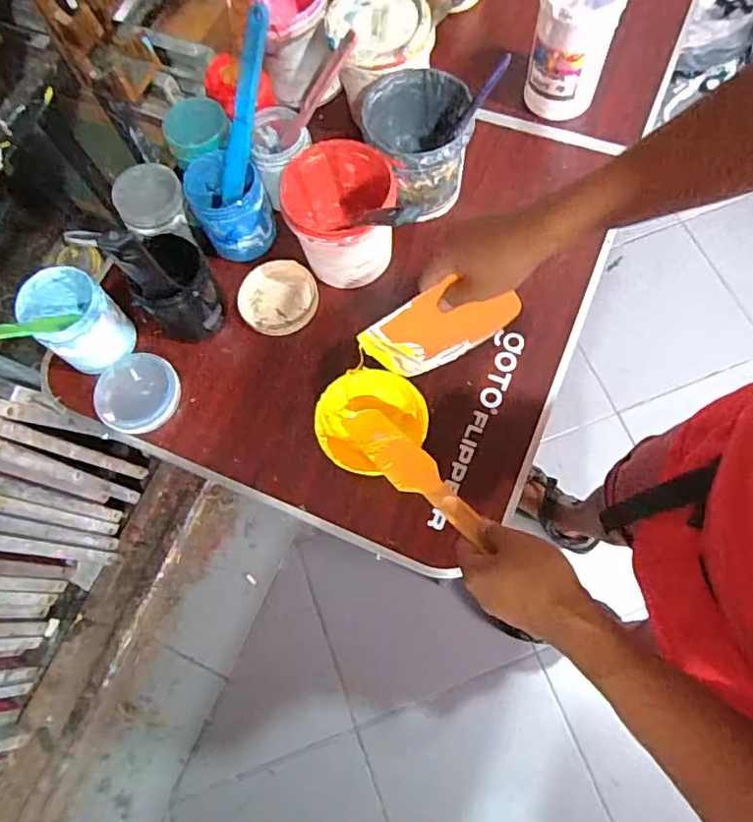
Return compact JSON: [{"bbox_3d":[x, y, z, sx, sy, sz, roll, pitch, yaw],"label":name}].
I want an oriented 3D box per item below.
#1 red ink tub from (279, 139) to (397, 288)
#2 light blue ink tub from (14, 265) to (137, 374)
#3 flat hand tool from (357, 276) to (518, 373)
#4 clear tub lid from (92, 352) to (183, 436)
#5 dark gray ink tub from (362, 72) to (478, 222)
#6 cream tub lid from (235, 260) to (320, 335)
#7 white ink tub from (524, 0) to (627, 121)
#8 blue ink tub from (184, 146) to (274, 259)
[{"bbox_3d":[-0.046,-0.227,0.687,0.116,0.117,0.128,-10,71,1],"label":"red ink tub"},{"bbox_3d":[-0.348,-0.105,0.674,0.094,0.087,0.088,-1,71,4],"label":"light blue ink tub"},{"bbox_3d":[0.064,-0.084,0.568,0.142,0.098,0.007,-31,50,22],"label":"flat hand tool"},{"bbox_3d":[-0.284,-0.023,0.683,0.096,0.020,0.095,-1,71,4],"label":"clear tub lid"},{"bbox_3d":[0.049,-0.323,0.713,0.121,0.120,0.126,-3,71,3],"label":"dark gray ink tub"},{"bbox_3d":[-0.125,-0.143,0.729,0.097,0.014,0.097,-1,71,4],"label":"cream tub lid"},{"bbox_3d":[0.248,-0.470,0.733,0.095,0.143,0.094,-1,71,4],"label":"white ink tub"},{"bbox_3d":[-0.183,-0.253,0.724,0.086,0.101,0.091,-1,71,4],"label":"blue ink tub"}]

